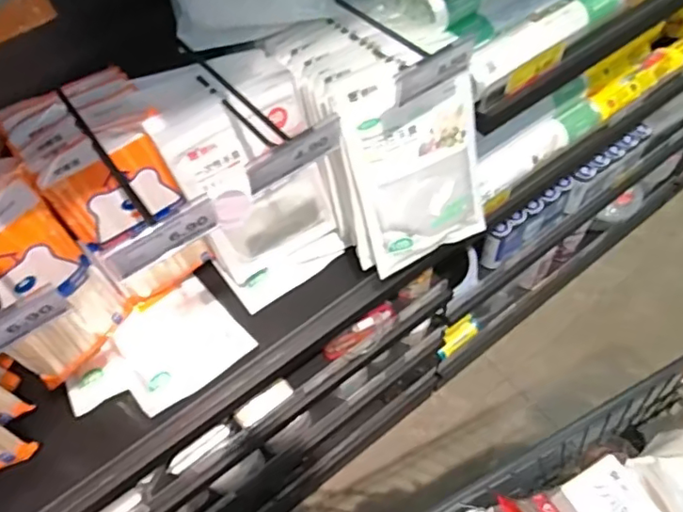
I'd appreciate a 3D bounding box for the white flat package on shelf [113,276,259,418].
[{"bbox_3d":[-0.221,0.118,0.782,0.159,0.020,0.150,-38,62,-19],"label":"white flat package on shelf"}]

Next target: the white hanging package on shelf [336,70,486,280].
[{"bbox_3d":[0.096,-0.102,0.697,0.162,0.256,0.017,-23,38,-10],"label":"white hanging package on shelf"}]

